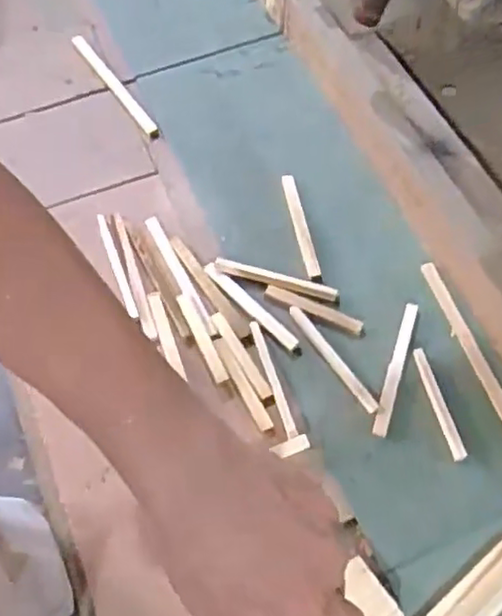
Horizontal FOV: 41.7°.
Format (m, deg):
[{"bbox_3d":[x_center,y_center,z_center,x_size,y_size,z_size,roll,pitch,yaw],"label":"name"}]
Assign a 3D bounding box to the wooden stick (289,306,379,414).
[{"bbox_3d":[0.083,0.051,0.674,0.015,0.004,0.135,-34,69,-12],"label":"wooden stick"}]

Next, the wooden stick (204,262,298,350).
[{"bbox_3d":[-0.002,-0.002,0.699,0.130,0.014,0.015,40,73,18],"label":"wooden stick"}]

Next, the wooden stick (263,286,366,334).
[{"bbox_3d":[0.067,0.000,0.704,0.109,0.006,0.015,23,69,13],"label":"wooden stick"}]

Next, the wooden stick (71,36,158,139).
[{"bbox_3d":[-0.175,-0.289,0.858,0.018,0.014,0.214,-34,69,-12],"label":"wooden stick"}]

